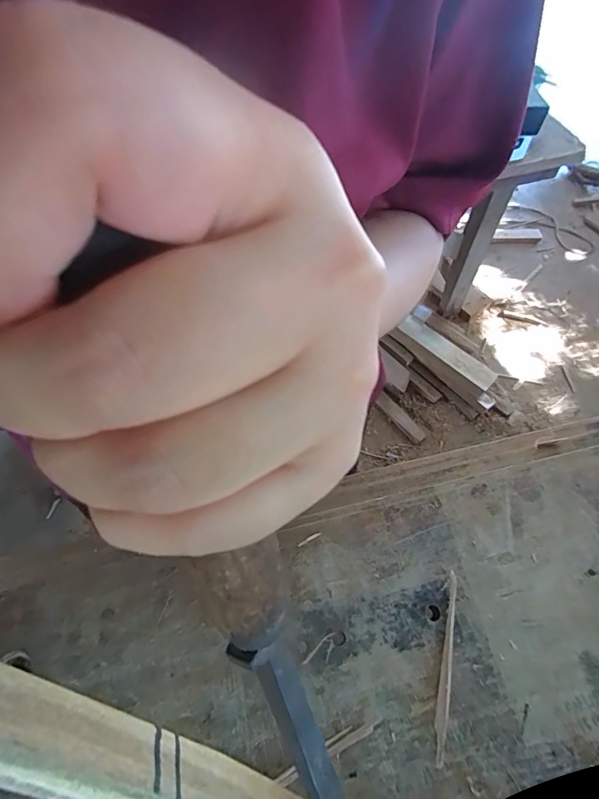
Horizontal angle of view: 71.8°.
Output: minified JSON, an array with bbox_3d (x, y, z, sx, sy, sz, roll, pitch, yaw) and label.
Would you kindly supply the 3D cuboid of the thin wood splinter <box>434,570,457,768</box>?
[{"bbox_3d":[0.105,0.185,0.295,0.008,0.004,0.117,12,60,11],"label":"thin wood splinter"}]

